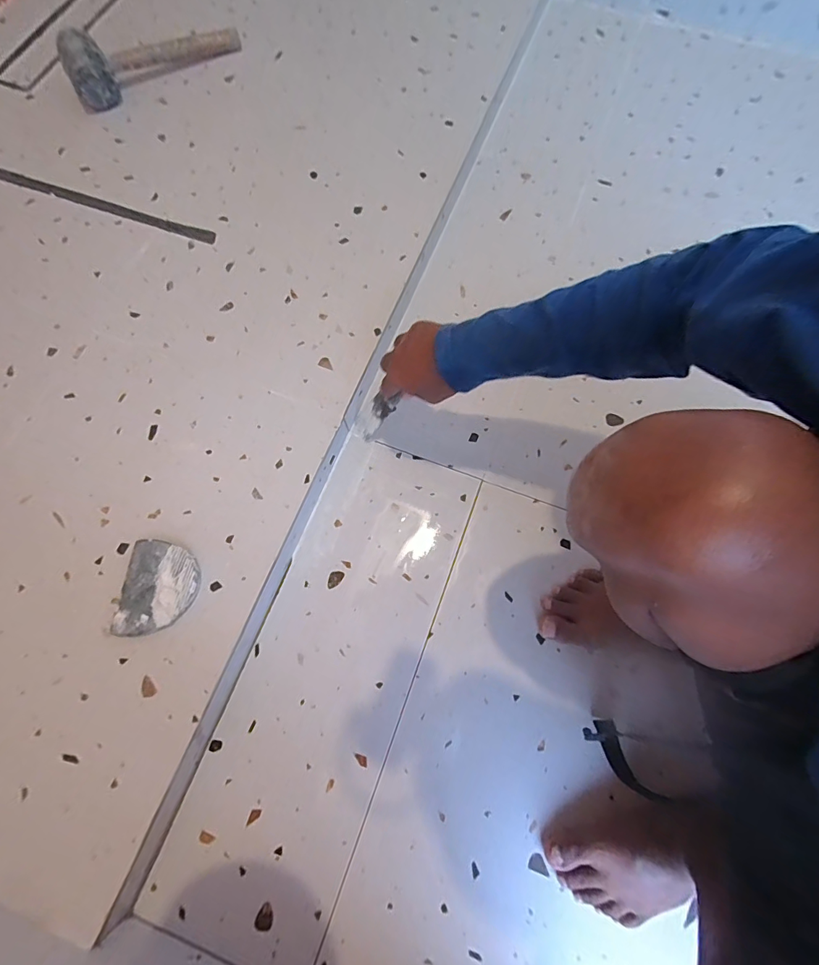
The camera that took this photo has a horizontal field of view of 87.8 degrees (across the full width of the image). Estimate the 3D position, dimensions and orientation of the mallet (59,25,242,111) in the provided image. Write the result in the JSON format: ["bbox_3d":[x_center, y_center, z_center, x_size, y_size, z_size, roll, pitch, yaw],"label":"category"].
[{"bbox_3d":[-0.459,-0.768,0.759,0.304,0.080,0.074,-29,73,-8],"label":"mallet"}]

